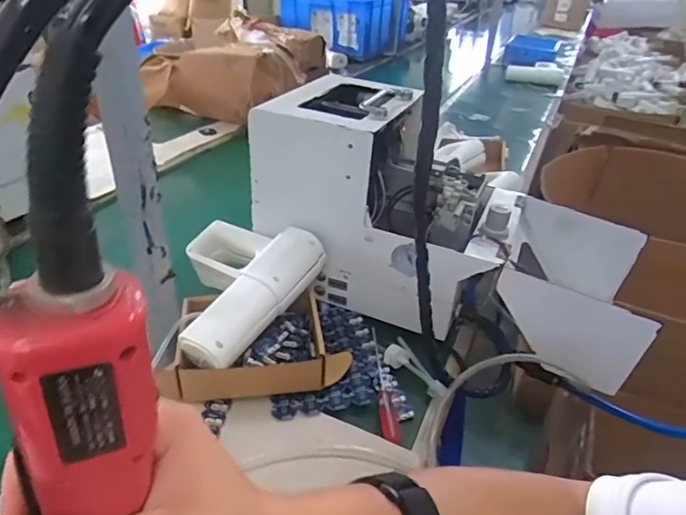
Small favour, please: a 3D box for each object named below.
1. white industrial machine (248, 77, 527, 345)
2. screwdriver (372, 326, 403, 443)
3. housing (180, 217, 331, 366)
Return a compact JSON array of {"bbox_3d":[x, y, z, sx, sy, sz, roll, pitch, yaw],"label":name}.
[{"bbox_3d":[0.068,-0.081,0.723,0.327,0.267,0.221,17,35,17],"label":"white industrial machine"},{"bbox_3d":[0.045,0.147,0.607,0.020,0.013,0.167,-2,34,-9],"label":"screwdriver"},{"bbox_3d":[-0.149,0.023,0.624,0.184,0.072,0.198,21,37,23],"label":"housing"}]

